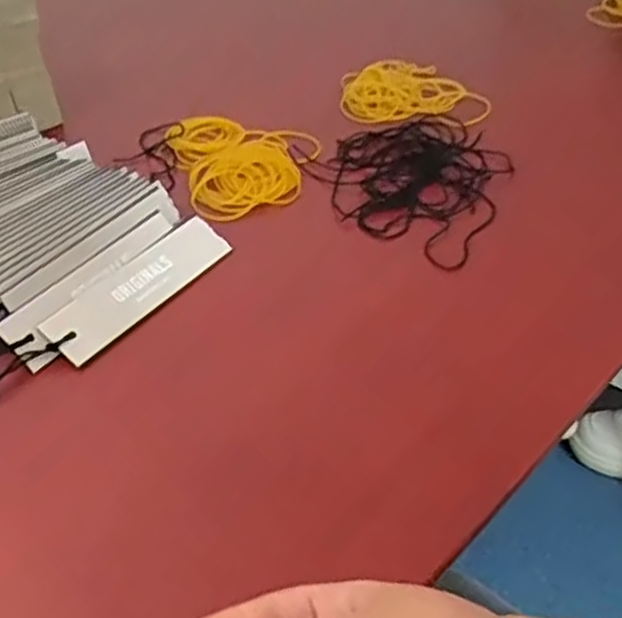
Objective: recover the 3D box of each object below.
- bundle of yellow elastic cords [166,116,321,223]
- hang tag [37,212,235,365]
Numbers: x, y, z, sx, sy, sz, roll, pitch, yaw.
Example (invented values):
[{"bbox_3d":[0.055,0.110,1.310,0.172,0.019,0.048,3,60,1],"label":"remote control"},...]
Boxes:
[{"bbox_3d":[-0.046,-0.113,0.550,0.101,0.013,0.124,-14,46,-14],"label":"bundle of yellow elastic cords"},{"bbox_3d":[-0.099,-0.014,0.441,0.033,0.005,0.126,44,51,3],"label":"hang tag"}]

